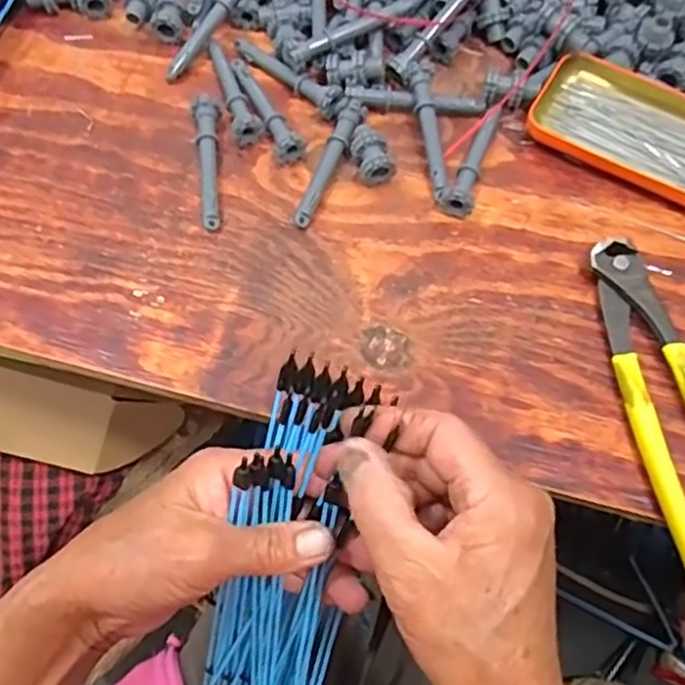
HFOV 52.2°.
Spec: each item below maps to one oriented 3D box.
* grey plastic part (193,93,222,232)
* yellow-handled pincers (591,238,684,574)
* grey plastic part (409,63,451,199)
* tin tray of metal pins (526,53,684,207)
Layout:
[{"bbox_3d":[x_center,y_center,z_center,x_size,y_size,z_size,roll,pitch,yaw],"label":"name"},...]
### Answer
[{"bbox_3d":[-0.086,-0.115,0.447,0.016,0.020,0.091,-3,64,-3],"label":"grey plastic part"},{"bbox_3d":[0.178,0.034,0.386,0.043,0.017,0.200,-8,65,-5],"label":"yellow-handled pincers"},{"bbox_3d":[0.058,-0.137,0.454,0.016,0.014,0.092,-7,78,-5],"label":"grey plastic part"},{"bbox_3d":[0.201,-0.140,0.463,0.141,0.020,0.079,30,67,13],"label":"tin tray of metal pins"}]

